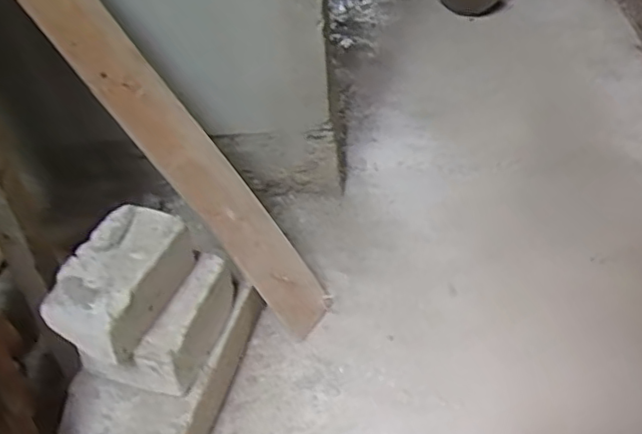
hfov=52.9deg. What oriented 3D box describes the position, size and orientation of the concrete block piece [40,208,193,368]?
[{"bbox_3d":[-0.268,0.087,0.885,0.108,0.104,0.208,12,44,21],"label":"concrete block piece"}]

